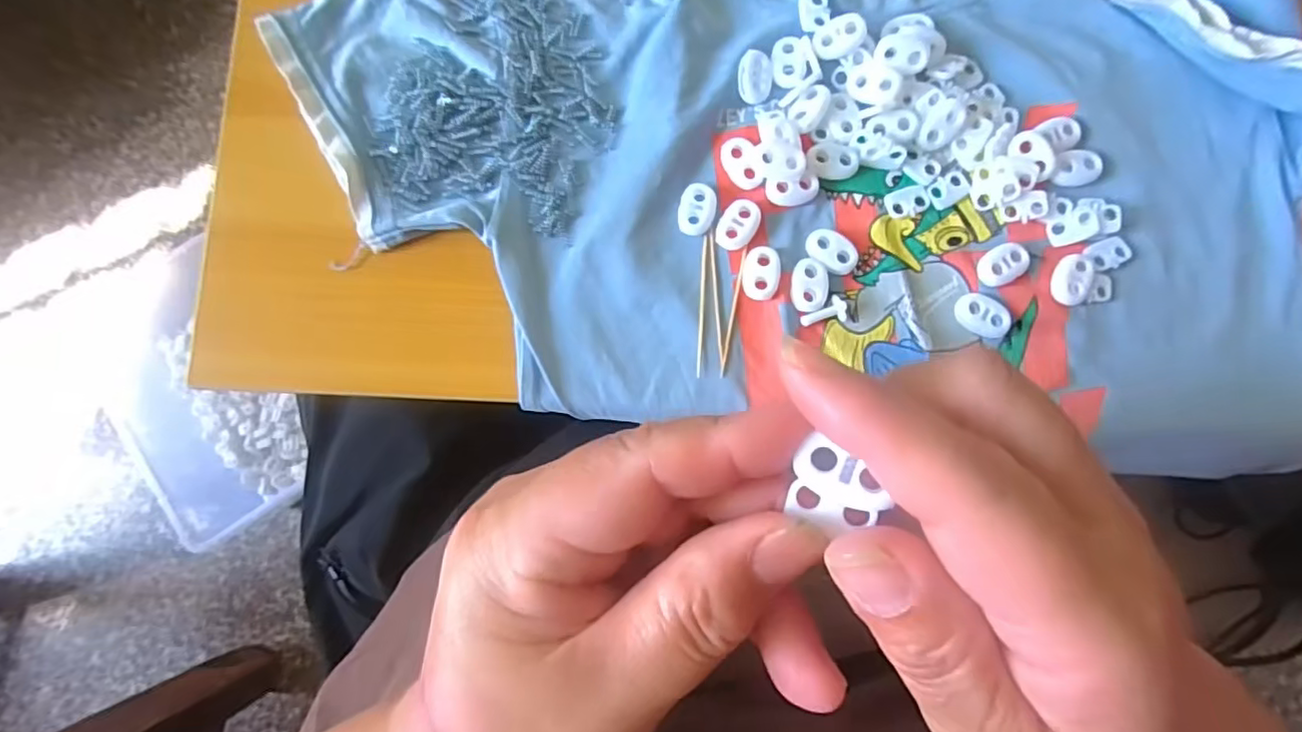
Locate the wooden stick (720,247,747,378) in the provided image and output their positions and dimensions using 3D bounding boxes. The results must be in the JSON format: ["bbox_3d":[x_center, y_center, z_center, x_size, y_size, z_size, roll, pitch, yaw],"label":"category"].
[{"bbox_3d":[0.035,-0.023,0.259,0.004,0.004,0.056,12,84,0],"label":"wooden stick"}]

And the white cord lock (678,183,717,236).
[{"bbox_3d":[0.020,-0.067,0.262,0.015,0.004,0.022,8,84,-1],"label":"white cord lock"}]

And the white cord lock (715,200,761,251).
[{"bbox_3d":[0.037,-0.059,0.262,0.015,0.004,0.023,28,84,1],"label":"white cord lock"}]

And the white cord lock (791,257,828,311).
[{"bbox_3d":[0.066,-0.034,0.258,0.015,0.004,0.022,1,84,-1],"label":"white cord lock"}]

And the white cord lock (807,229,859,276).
[{"bbox_3d":[0.076,-0.048,0.262,0.023,0.004,0.016,42,84,3],"label":"white cord lock"}]

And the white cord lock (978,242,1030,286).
[{"bbox_3d":[0.148,-0.043,0.261,0.022,0.004,0.015,-30,85,-5],"label":"white cord lock"}]

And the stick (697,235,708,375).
[{"bbox_3d":[0.021,-0.025,0.260,0.004,0.004,0.059,4,84,-1],"label":"stick"}]

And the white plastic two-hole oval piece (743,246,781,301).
[{"bbox_3d":[0.046,-0.039,0.260,0.015,0.004,0.022,2,84,-1],"label":"white plastic two-hole oval piece"}]

